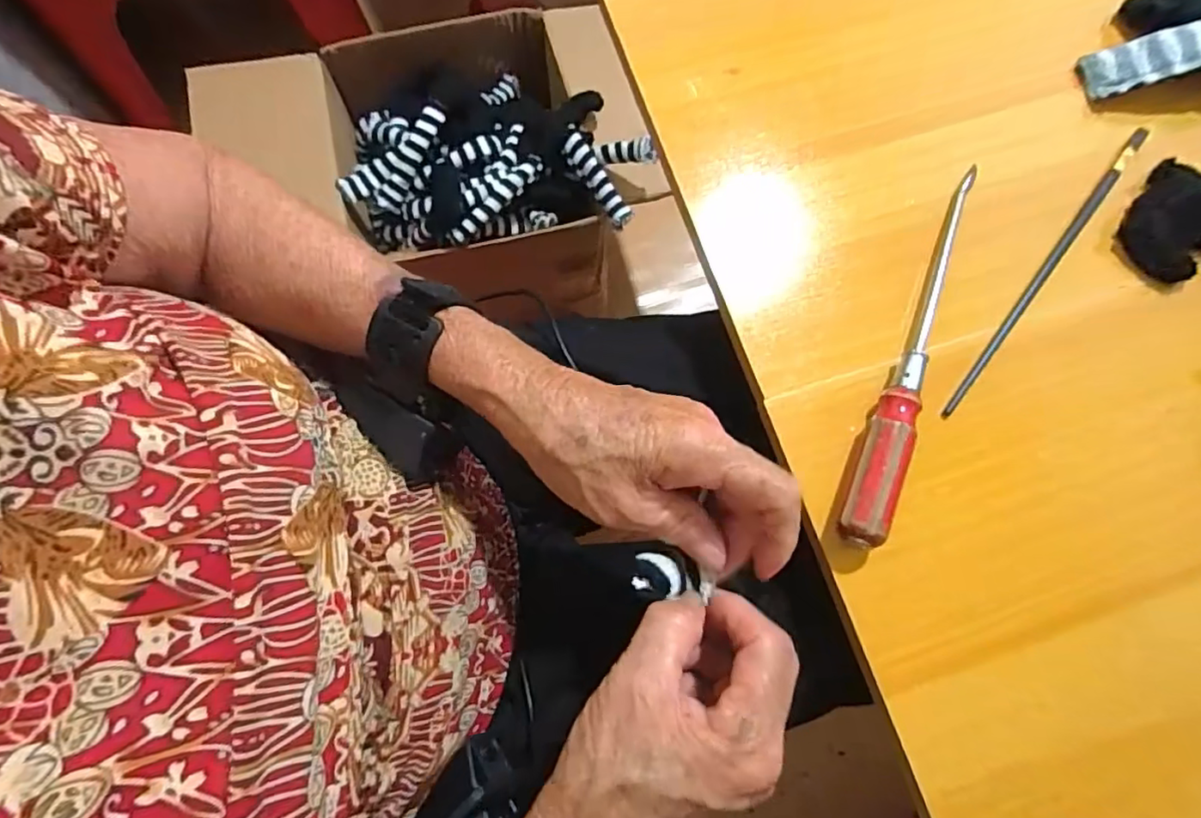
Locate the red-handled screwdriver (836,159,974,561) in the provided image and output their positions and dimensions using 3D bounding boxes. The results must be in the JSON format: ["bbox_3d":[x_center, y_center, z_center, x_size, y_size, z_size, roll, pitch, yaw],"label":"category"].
[{"bbox_3d":[0.175,-0.042,0.322,0.022,0.029,0.245,23,77,4],"label":"red-handled screwdriver"}]

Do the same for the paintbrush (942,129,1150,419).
[{"bbox_3d":[0.266,-0.085,0.345,0.007,0.006,0.239,38,79,8],"label":"paintbrush"}]

